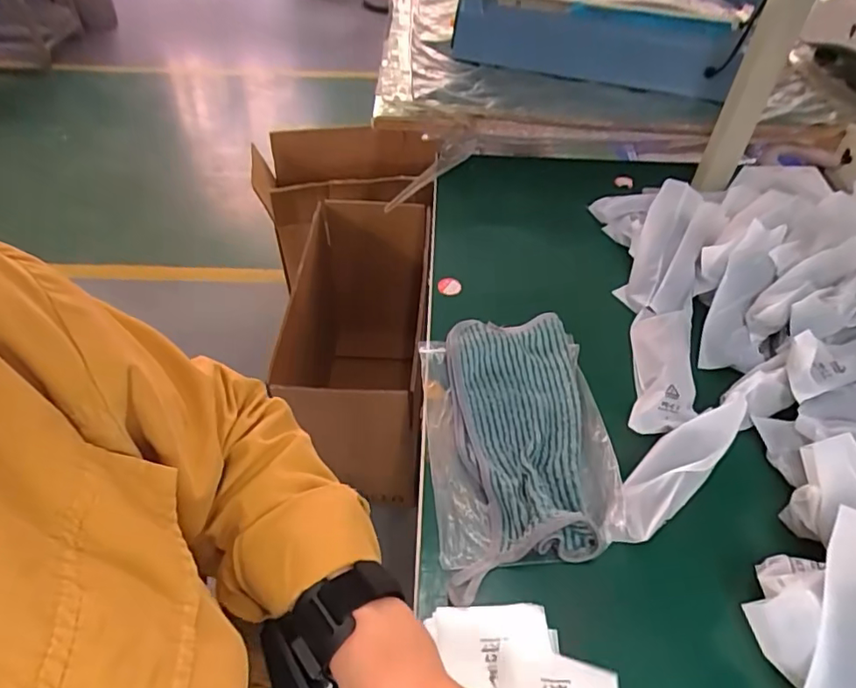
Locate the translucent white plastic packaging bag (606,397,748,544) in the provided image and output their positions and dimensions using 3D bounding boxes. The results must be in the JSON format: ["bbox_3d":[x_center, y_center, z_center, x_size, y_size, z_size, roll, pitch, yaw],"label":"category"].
[{"bbox_3d":[0.185,0.089,0.418,0.150,0.020,0.041,-33,56,-26],"label":"translucent white plastic packaging bag"}]

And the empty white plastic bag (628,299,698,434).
[{"bbox_3d":[0.207,0.015,0.487,0.050,0.019,0.147,12,49,9],"label":"empty white plastic bag"}]

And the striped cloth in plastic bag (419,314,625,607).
[{"bbox_3d":[0.072,0.072,0.448,0.142,0.031,0.224,-4,48,-4],"label":"striped cloth in plastic bag"}]

